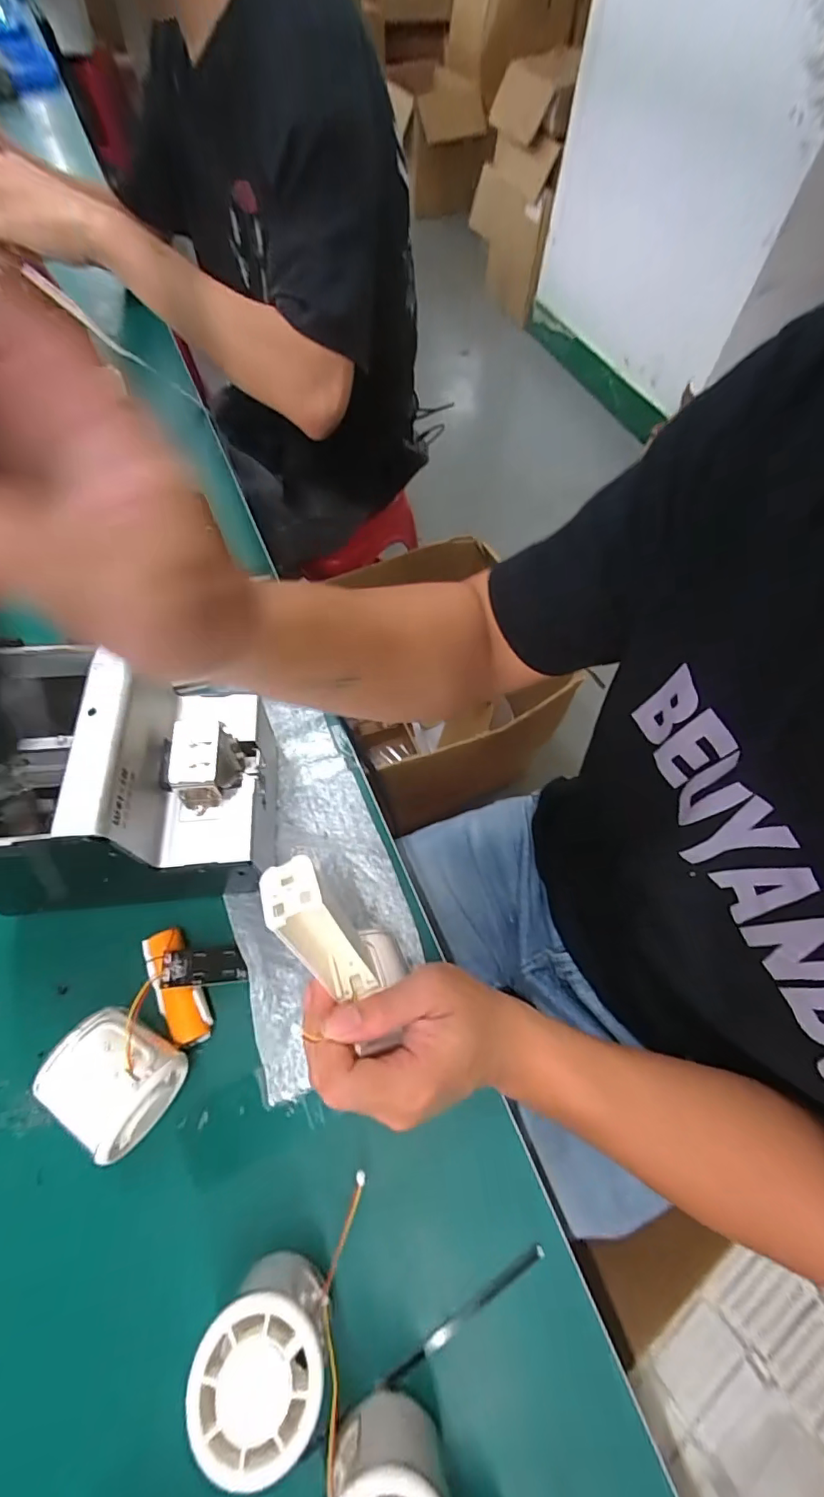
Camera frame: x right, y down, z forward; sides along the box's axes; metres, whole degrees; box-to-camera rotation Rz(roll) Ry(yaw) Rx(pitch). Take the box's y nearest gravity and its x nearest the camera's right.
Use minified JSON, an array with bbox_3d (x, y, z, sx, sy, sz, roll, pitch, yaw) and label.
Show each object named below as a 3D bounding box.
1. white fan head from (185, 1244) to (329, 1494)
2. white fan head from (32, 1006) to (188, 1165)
[{"bbox_3d":[-0.069,0.289,0.243,0.054,0.057,0.058,1,64,-1],"label":"white fan head"},{"bbox_3d":[-0.168,0.192,0.296,0.066,0.050,0.053,32,67,14],"label":"white fan head"}]

